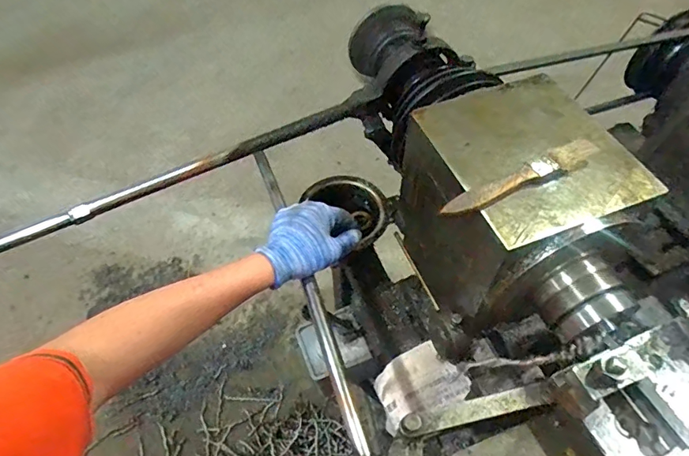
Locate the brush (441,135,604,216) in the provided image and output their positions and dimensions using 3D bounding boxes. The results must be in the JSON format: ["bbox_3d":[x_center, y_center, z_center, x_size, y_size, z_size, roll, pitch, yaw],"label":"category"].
[{"bbox_3d":[0.145,-0.042,0.374,0.150,0.013,0.019,-23,58,-15],"label":"brush"}]

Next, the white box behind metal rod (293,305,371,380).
[{"bbox_3d":[-0.018,0.165,0.666,0.093,0.022,0.086,-16,56,-11],"label":"white box behind metal rod"}]

